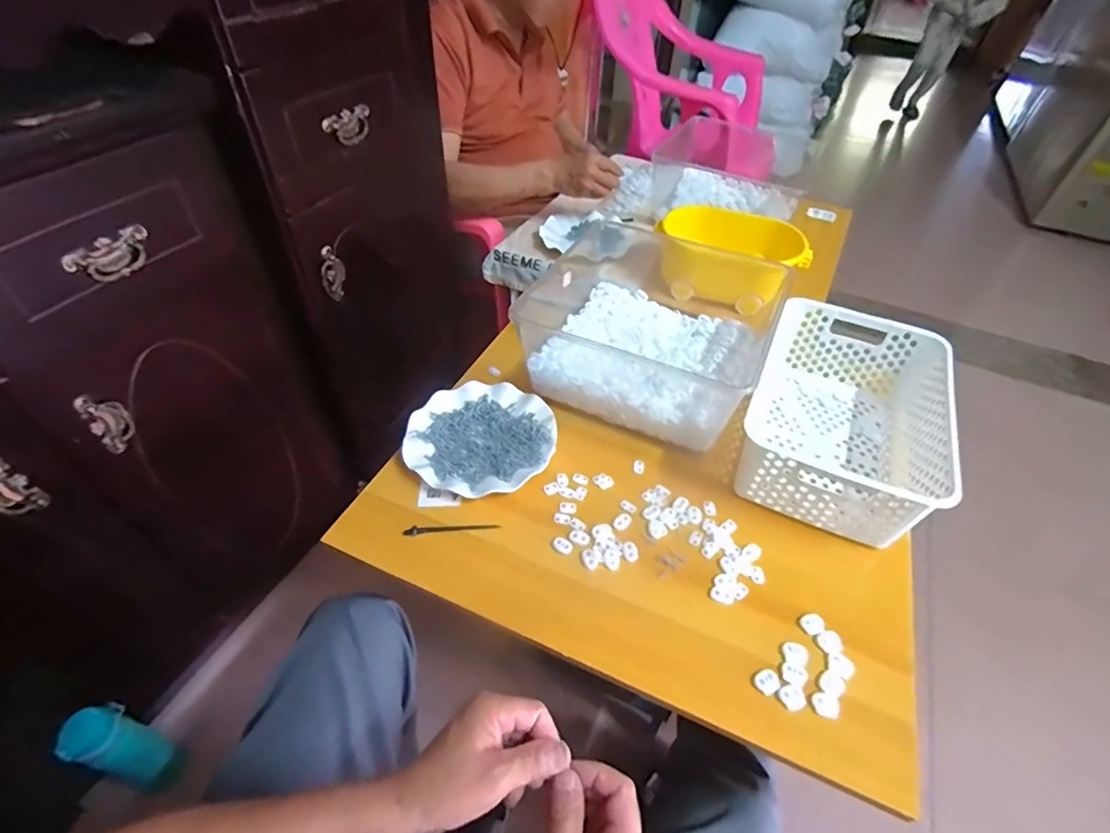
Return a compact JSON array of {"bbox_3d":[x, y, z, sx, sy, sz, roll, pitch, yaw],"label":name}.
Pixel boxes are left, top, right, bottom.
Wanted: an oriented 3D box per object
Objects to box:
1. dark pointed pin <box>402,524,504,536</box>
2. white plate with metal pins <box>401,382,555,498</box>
[{"bbox_3d":[-0.114,0.124,0.586,0.103,0.005,0.011,-3,46,-6],"label":"dark pointed pin"},{"bbox_3d":[-0.093,0.028,0.673,0.180,0.022,0.178,2,46,-2],"label":"white plate with metal pins"}]

